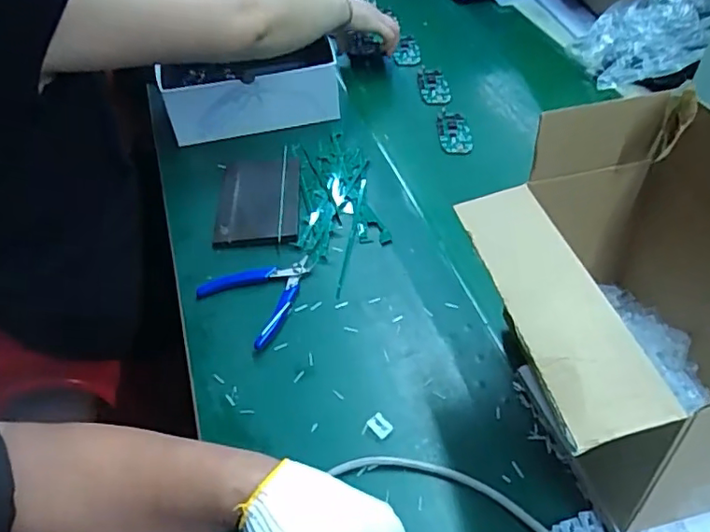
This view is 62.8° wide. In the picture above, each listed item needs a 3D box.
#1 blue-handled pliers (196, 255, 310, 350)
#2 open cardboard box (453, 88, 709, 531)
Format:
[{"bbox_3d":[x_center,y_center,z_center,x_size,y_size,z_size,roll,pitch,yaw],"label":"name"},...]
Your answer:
[{"bbox_3d":[-0.094,0.023,0.618,0.106,0.011,0.109,35,57,29],"label":"blue-handled pliers"},{"bbox_3d":[0.225,0.036,0.450,0.251,0.210,0.246,-11,48,-6],"label":"open cardboard box"}]

